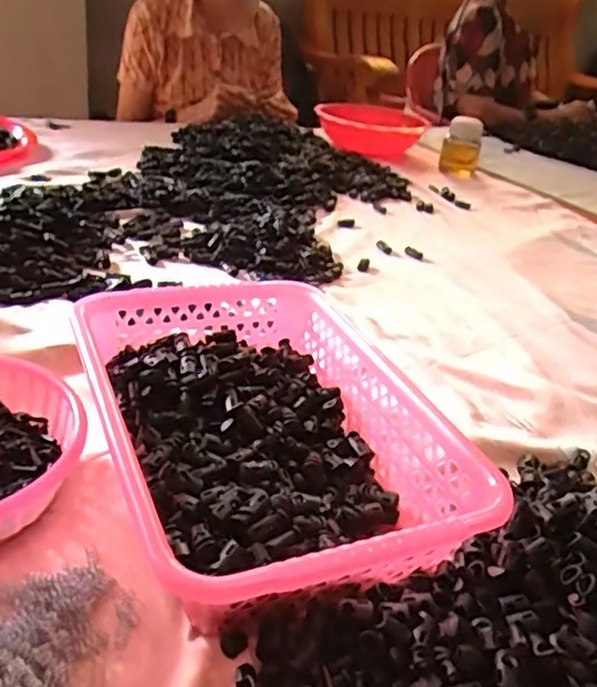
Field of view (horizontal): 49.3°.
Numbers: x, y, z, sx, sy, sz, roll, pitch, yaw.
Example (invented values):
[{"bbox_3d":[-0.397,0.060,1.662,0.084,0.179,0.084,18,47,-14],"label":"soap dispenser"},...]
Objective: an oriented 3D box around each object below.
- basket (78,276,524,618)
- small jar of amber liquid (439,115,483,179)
[{"bbox_3d":[-0.027,0.058,0.461,0.204,0.073,0.306,-8,34,-24],"label":"basket"},{"bbox_3d":[0.339,-0.411,1.347,0.077,0.099,0.078,15,31,11],"label":"small jar of amber liquid"}]

